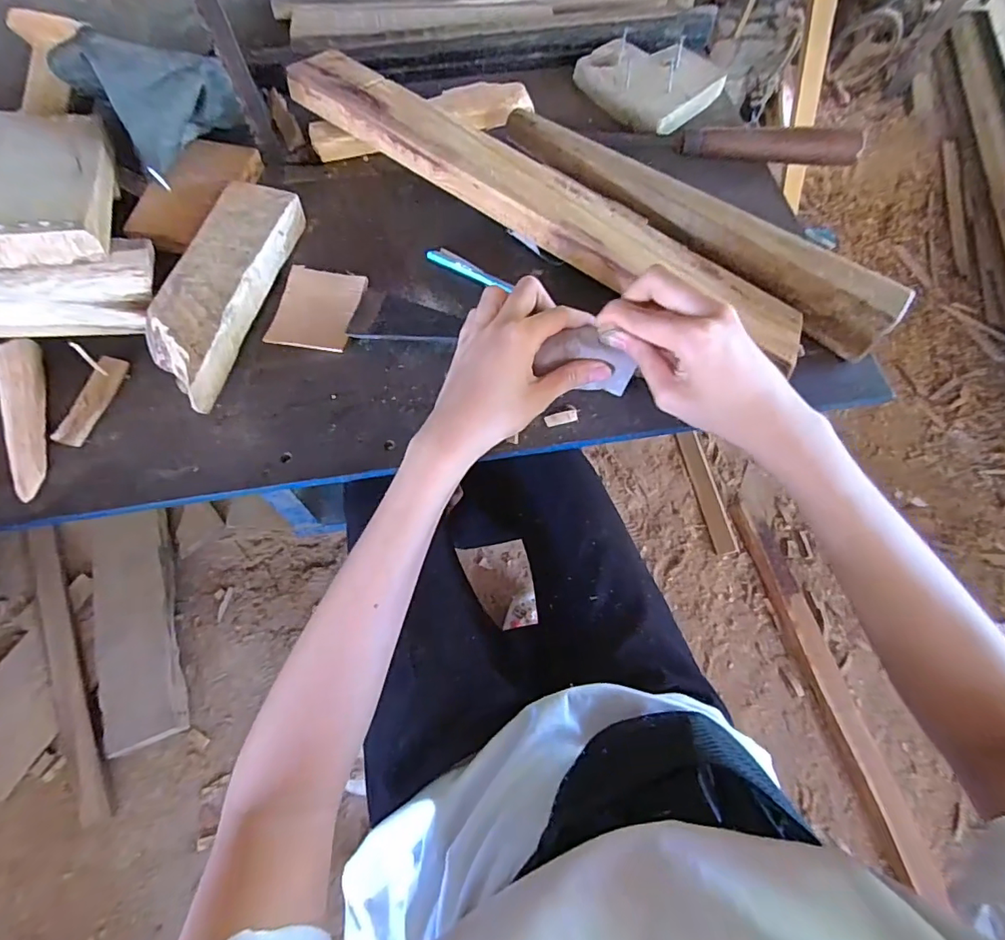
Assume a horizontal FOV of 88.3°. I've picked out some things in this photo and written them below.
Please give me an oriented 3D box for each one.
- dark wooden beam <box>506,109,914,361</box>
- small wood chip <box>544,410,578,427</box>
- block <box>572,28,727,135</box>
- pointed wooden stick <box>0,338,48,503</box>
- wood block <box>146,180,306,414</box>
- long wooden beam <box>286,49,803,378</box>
[{"bbox_3d":[0.151,-0.215,0.424,0.361,0.035,0.052,41,71,16],"label":"dark wooden beam"},{"bbox_3d":[0.043,-0.037,0.371,0.024,0.004,0.009,-15,67,-8],"label":"small wood chip"},{"bbox_3d":[0.138,-0.385,0.511,0.126,0.032,0.094,40,71,15],"label":"block"},{"bbox_3d":[-0.322,-0.037,0.347,0.022,0.020,0.128,-21,68,-10],"label":"pointed wooden stick"},{"bbox_3d":[-0.209,-0.136,0.385,0.058,0.031,0.194,11,66,3],"label":"wood block"},{"bbox_3d":[0.027,-0.220,0.414,0.468,0.040,0.072,32,69,12],"label":"long wooden beam"}]

